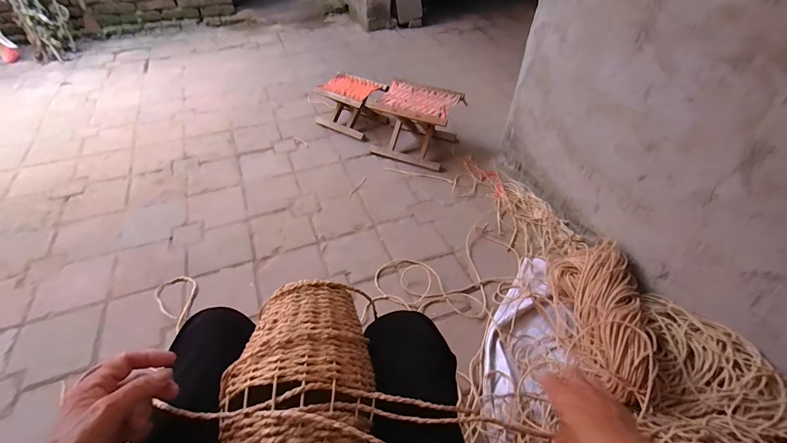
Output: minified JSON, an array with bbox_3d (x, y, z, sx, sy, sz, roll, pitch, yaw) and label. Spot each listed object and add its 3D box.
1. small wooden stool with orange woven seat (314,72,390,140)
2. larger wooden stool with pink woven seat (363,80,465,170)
[{"bbox_3d":[-0.201,-0.543,1.673,0.298,0.191,0.232,22,49,17],"label":"small wooden stool with orange woven seat"},{"bbox_3d":[0.096,-0.418,1.524,0.318,0.242,0.302,20,48,16],"label":"larger wooden stool with pink woven seat"}]

